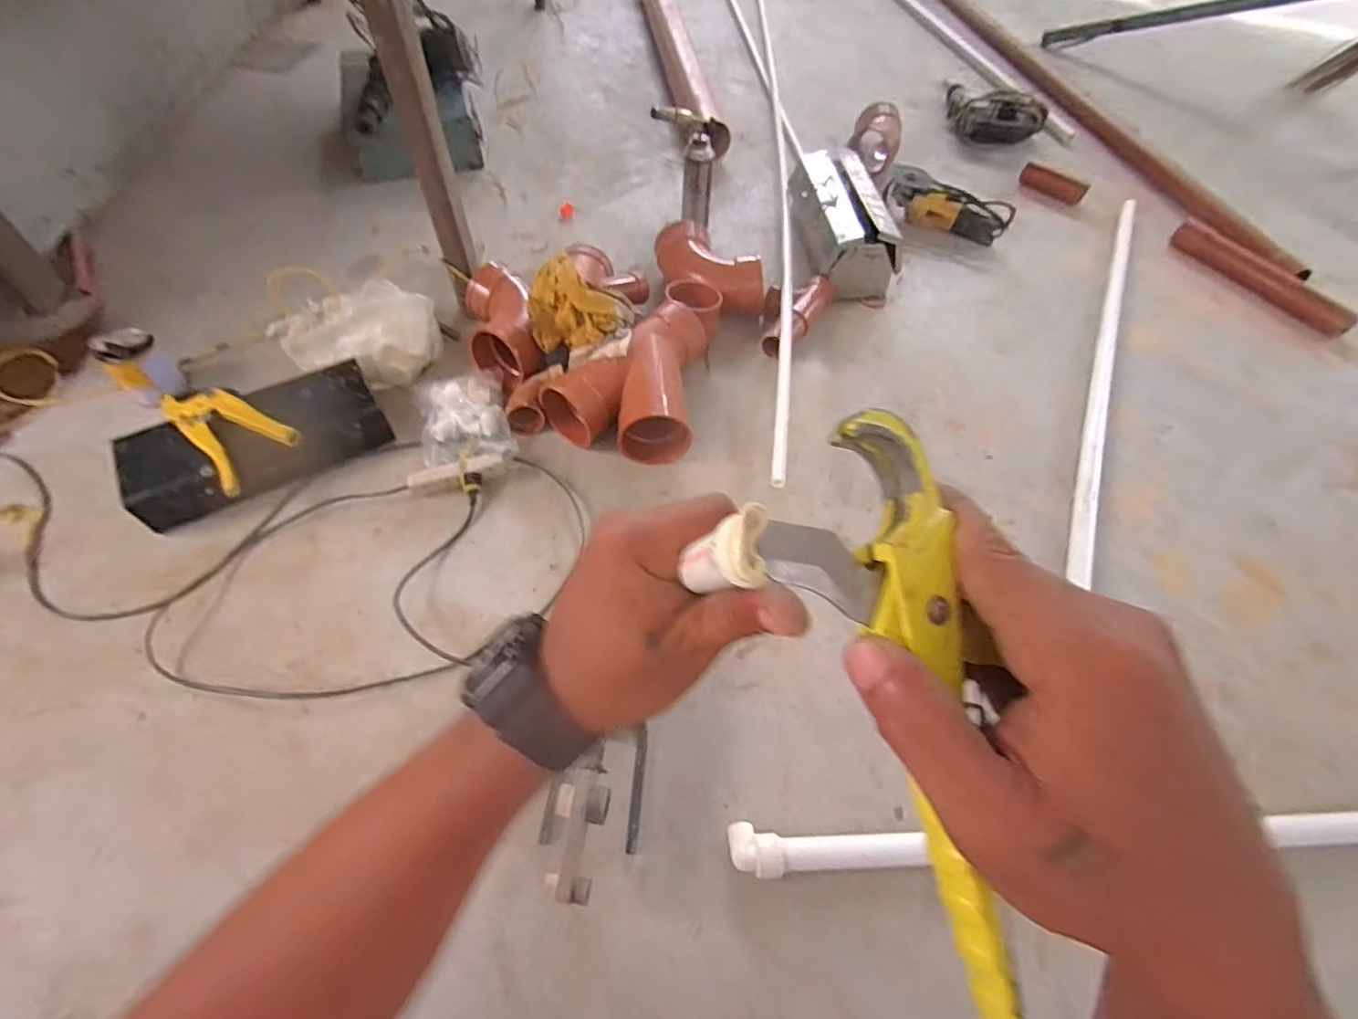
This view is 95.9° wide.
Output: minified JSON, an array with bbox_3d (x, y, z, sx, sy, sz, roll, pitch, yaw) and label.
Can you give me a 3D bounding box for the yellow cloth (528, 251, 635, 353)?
[{"bbox_3d":[-0.167,-0.347,1.040,0.169,0.110,0.105,3,54,-1],"label":"yellow cloth"}]

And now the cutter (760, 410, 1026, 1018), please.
[{"bbox_3d":[0.079,0.068,0.204,0.076,0.020,0.199,-14,88,-12],"label":"cutter"}]

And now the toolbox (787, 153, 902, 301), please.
[{"bbox_3d":[0.345,-0.629,1.337,0.162,0.152,0.372,-6,55,-7],"label":"toolbox"}]

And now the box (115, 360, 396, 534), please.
[{"bbox_3d":[-0.652,-0.109,0.953,0.355,0.098,0.154,-25,60,-19],"label":"box"}]

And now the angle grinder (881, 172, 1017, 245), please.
[{"bbox_3d":[0.637,-0.723,1.462,0.297,0.076,0.091,28,58,16],"label":"angle grinder"}]

